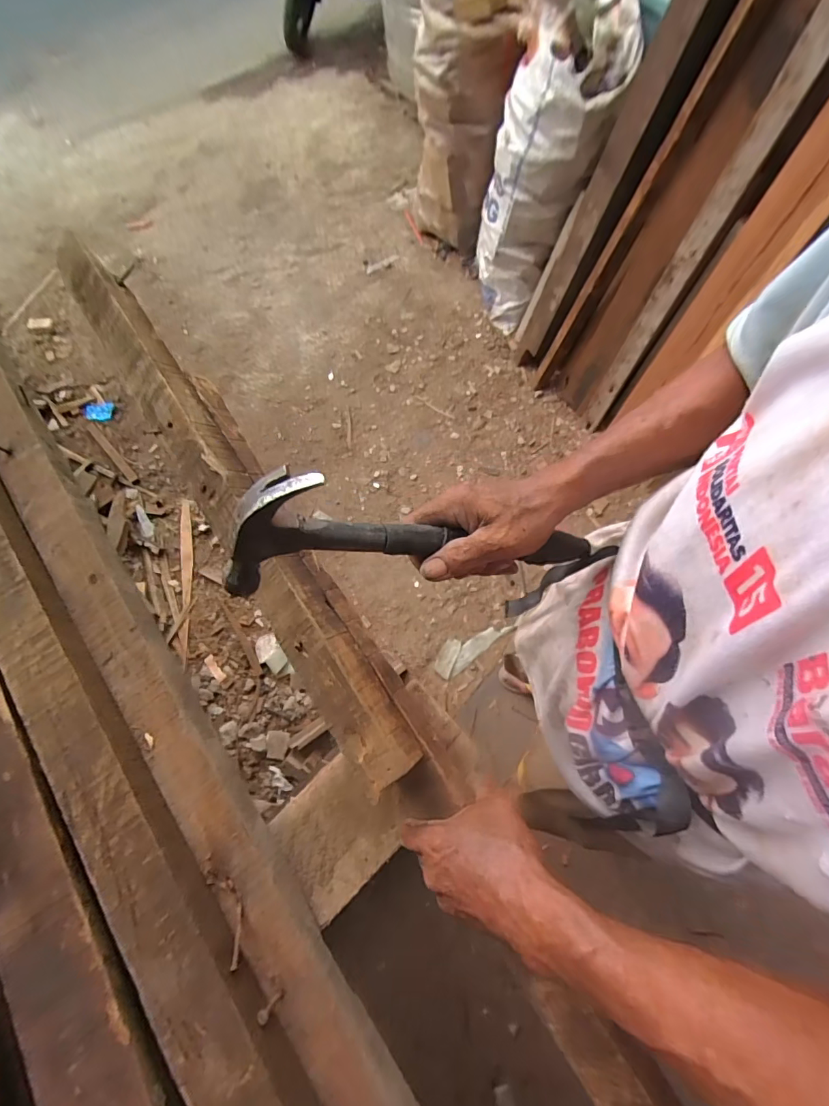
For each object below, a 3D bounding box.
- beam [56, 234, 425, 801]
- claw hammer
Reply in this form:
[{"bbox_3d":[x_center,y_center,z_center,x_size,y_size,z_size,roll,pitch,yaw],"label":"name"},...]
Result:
[{"bbox_3d":[-0.203,-0.082,0.481,0.069,0.042,0.690,-34,72,-7],"label":"beam"},{"bbox_3d":[0.026,-0.005,0.367,0.319,0.097,0.050,3,68,-32],"label":"claw hammer"}]

